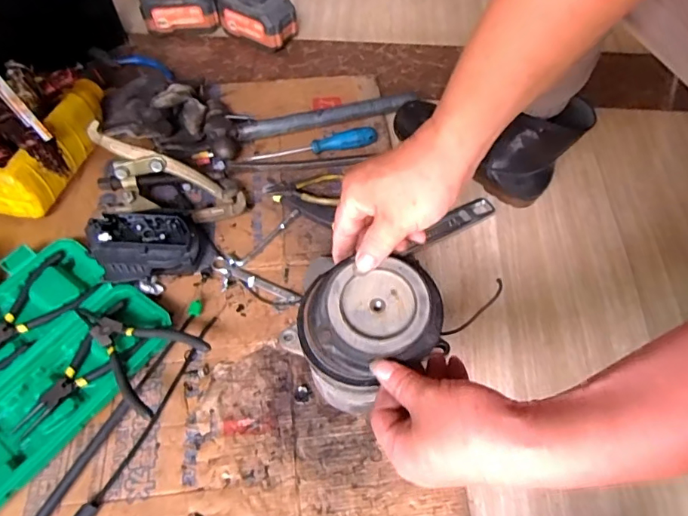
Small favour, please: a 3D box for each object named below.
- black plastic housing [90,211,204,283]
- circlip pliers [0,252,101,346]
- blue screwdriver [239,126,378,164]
[{"bbox_3d":[-0.239,-0.012,0.587,0.122,0.079,0.077,-12,60,-8],"label":"black plastic housing"},{"bbox_3d":[-0.380,0.061,0.570,0.155,0.009,0.083,-38,67,-21],"label":"circlip pliers"},{"bbox_3d":[-0.051,-0.167,0.716,0.203,0.025,0.020,-9,59,-7],"label":"blue screwdriver"}]

